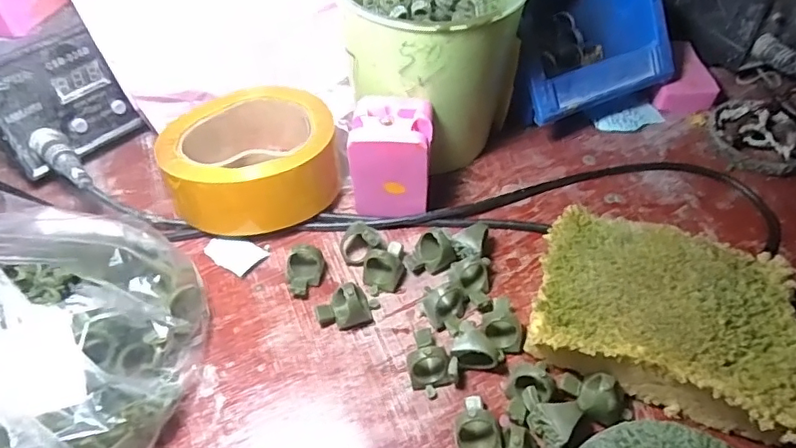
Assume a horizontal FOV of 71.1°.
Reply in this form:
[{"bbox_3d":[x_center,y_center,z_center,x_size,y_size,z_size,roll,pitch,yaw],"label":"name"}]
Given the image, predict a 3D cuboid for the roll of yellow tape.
[{"bbox_3d":[-0.093,-0.044,0.361,0.105,0.052,0.091,-12,52,-10],"label":"roll of yellow tape"}]

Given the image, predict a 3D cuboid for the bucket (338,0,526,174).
[{"bbox_3d":[0.027,-0.112,0.373,0.094,0.120,0.114,-23,55,-18],"label":"bucket"}]

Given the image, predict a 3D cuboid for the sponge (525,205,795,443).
[{"bbox_3d":[0.140,0.050,0.290,0.132,0.042,0.095,15,53,12],"label":"sponge"}]

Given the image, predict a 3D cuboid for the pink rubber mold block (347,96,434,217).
[{"bbox_3d":[-0.003,-0.038,0.341,0.046,0.072,0.035,4,51,3],"label":"pink rubber mold block"}]

